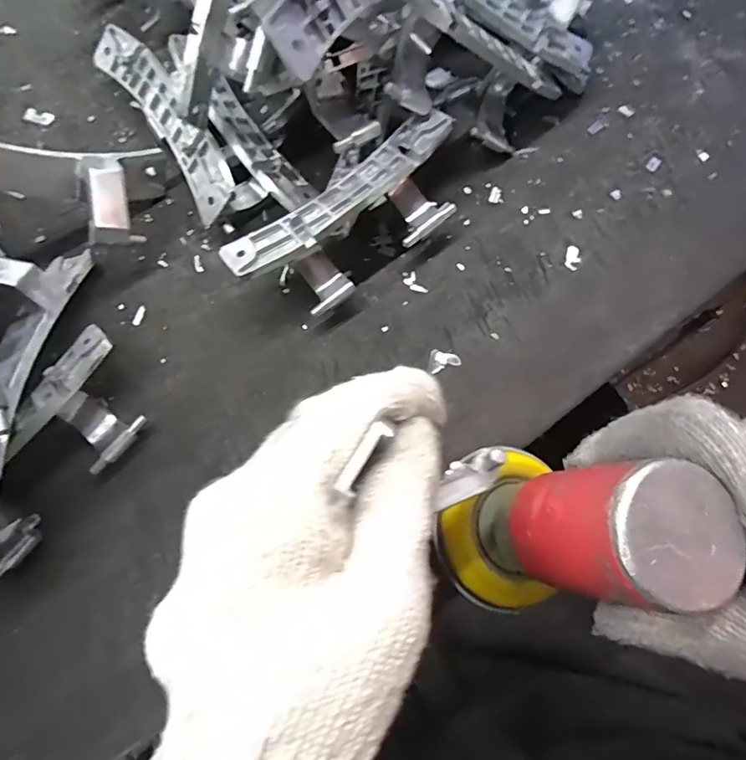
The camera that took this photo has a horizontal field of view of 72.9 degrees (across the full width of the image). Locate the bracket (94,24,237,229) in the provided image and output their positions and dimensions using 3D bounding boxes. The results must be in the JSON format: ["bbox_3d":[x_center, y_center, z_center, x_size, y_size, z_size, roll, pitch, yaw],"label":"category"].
[{"bbox_3d":[-0.131,-0.167,0.327,0.034,0.037,0.151,-33,79,-9],"label":"bracket"}]

